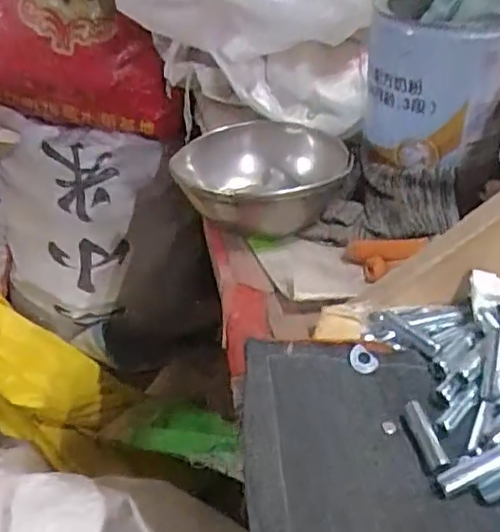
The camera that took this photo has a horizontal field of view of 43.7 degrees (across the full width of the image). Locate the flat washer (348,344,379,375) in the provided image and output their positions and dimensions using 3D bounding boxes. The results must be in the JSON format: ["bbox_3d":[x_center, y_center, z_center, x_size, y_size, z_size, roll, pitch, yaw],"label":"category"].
[{"bbox_3d":[0.072,0.061,0.400,0.019,0.004,0.019,5,61,-9],"label":"flat washer"}]

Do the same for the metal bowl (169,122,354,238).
[{"bbox_3d":[0.006,-0.082,0.552,0.136,0.052,0.134,0,37,0],"label":"metal bowl"}]

